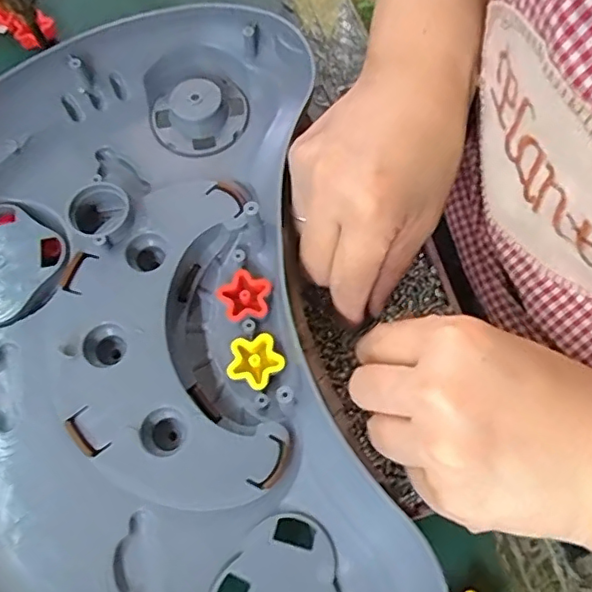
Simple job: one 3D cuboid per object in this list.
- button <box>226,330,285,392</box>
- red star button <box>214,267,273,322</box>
[{"bbox_3d":[-0.020,0.031,0.276,0.026,0.004,0.027,42,76,17],"label":"button"},{"bbox_3d":[-0.027,0.000,0.289,0.027,0.004,0.026,10,69,6],"label":"red star button"}]

